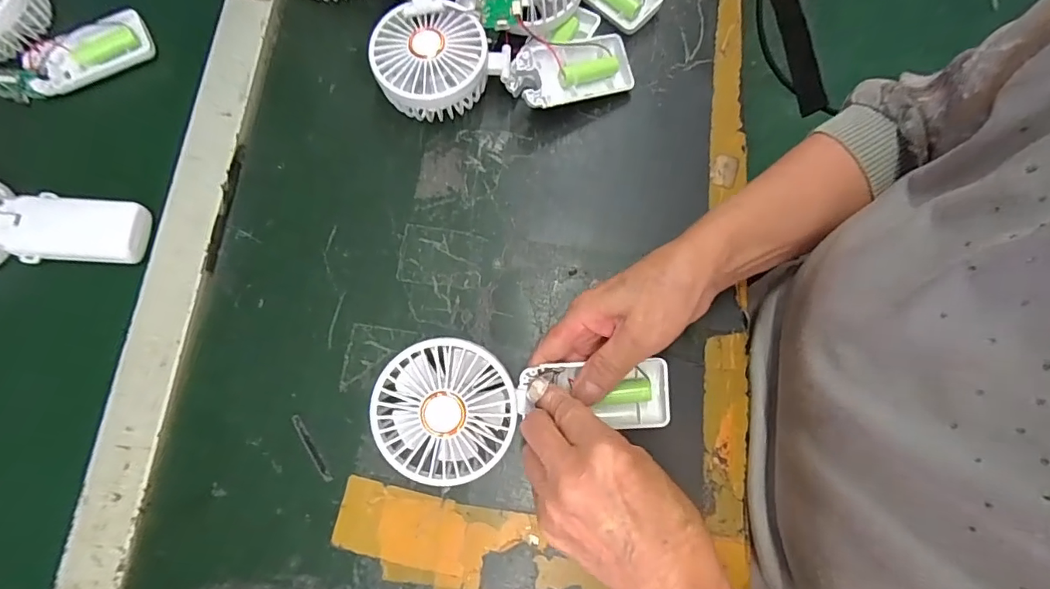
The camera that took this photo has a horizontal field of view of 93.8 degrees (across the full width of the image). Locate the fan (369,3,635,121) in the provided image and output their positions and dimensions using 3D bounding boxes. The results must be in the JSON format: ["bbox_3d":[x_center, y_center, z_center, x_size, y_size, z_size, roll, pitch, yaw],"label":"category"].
[{"bbox_3d":[-0.016,-0.180,0.388,0.200,0.046,0.081,-4,76,-2],"label":"fan"}]

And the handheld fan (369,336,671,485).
[{"bbox_3d":[-0.001,0.071,0.312,0.182,0.032,0.080,-1,76,-8],"label":"handheld fan"}]

